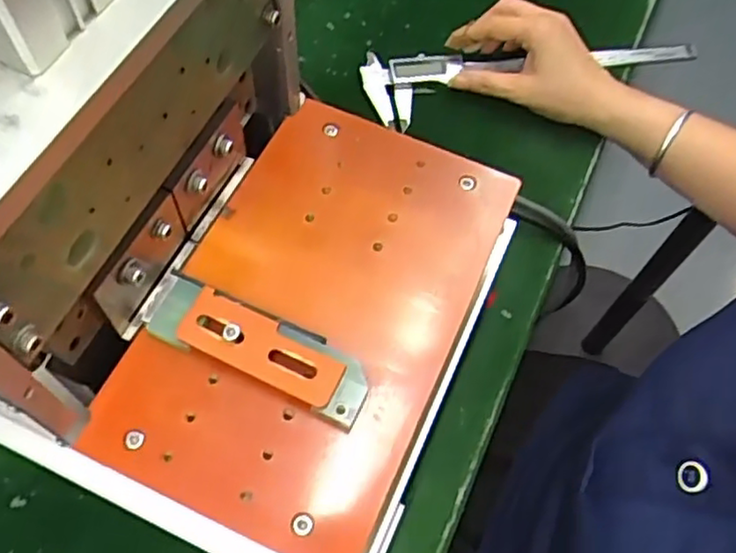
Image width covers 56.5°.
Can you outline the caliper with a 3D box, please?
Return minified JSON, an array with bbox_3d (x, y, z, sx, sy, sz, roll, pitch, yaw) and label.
[{"bbox_3d":[0.145,-0.172,0.578,0.290,0.022,0.068,-9,62,-13],"label":"caliper"}]

